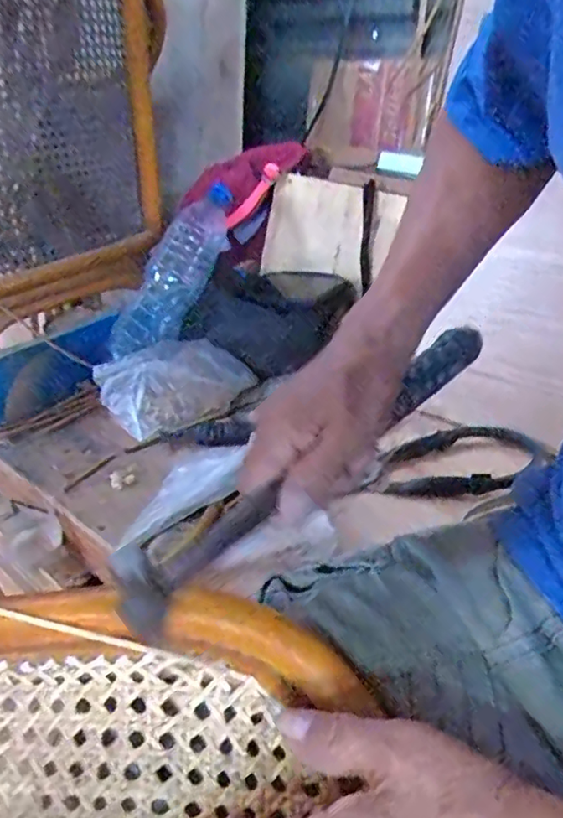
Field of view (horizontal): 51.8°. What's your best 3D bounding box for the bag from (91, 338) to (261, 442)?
[{"bbox_3d":[-0.120,-0.036,0.684,0.168,0.063,0.092,-27,39,-31],"label":"bag"}]

